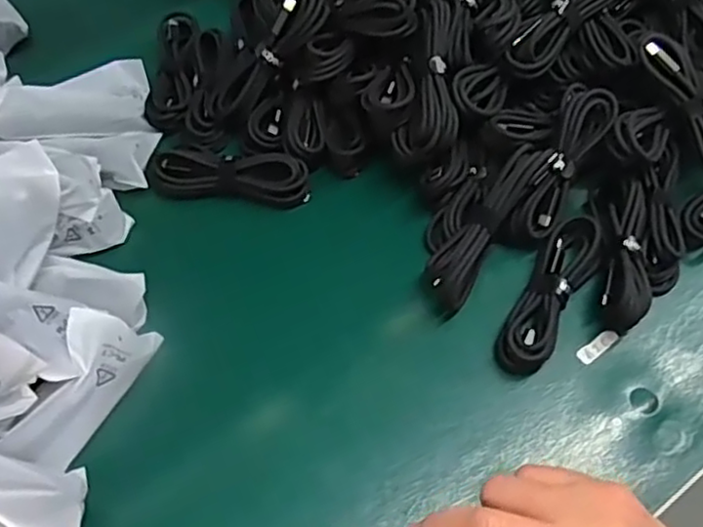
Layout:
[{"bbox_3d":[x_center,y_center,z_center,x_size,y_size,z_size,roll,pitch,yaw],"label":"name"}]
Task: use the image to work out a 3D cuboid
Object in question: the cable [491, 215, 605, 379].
[{"bbox_3d":[0.124,0.017,0.405,0.035,0.024,0.109,27,64,16],"label":"cable"}]

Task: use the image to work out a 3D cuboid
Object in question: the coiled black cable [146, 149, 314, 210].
[{"bbox_3d":[-0.084,-0.062,0.459,0.108,0.026,0.033,4,60,4],"label":"coiled black cable"}]

